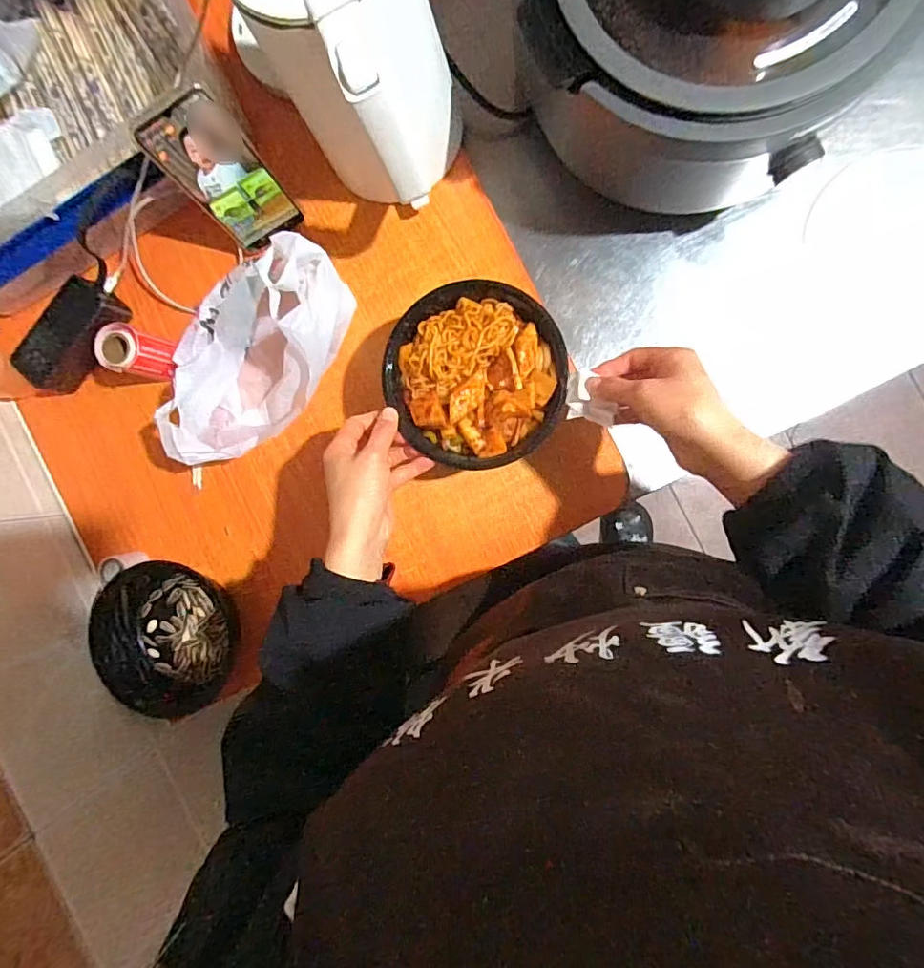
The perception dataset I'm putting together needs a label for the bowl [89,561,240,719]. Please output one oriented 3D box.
[{"bbox_3d":[-0.339,0.177,0.626,0.152,0.044,0.183,-26,88,9],"label":"bowl"}]

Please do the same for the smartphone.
[{"bbox_3d":[-0.227,-0.297,0.527,0.073,0.159,0.016,-33,68,5],"label":"smartphone"}]

